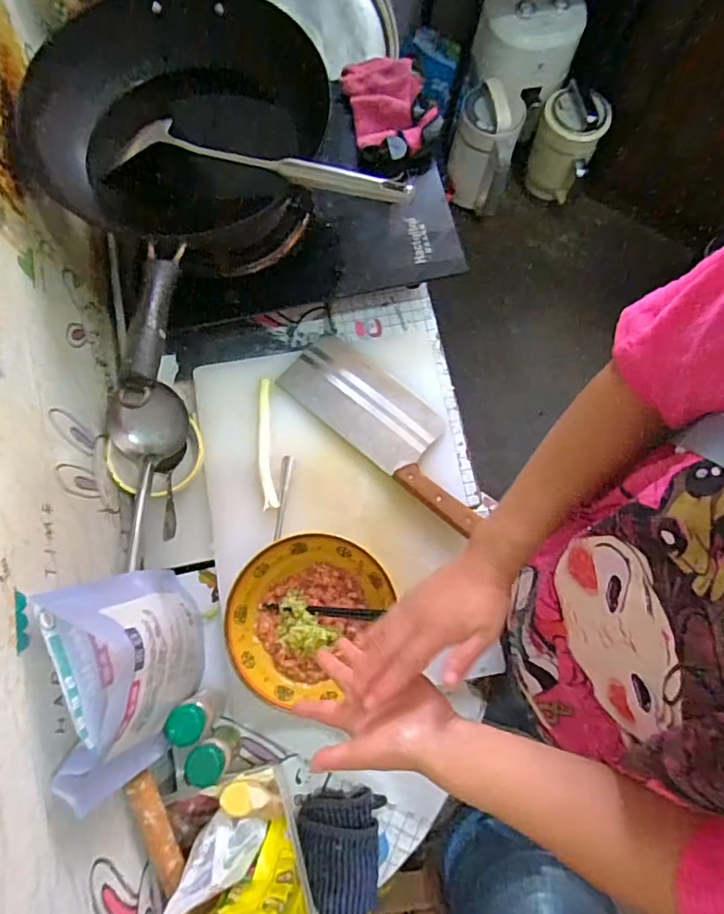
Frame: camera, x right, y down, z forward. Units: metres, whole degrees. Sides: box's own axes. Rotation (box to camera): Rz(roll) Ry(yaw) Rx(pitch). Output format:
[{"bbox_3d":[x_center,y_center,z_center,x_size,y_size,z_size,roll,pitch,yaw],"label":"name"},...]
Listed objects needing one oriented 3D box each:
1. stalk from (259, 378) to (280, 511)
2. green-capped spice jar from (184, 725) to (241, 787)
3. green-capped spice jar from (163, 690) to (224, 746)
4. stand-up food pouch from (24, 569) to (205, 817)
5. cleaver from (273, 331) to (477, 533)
[{"bbox_3d":[-0.121,-0.018,0.697,0.020,0.007,0.166,-6,75,-2],"label":"stalk"},{"bbox_3d":[-0.154,0.313,0.587,0.037,0.093,0.037,0,74,-1],"label":"green-capped spice jar"},{"bbox_3d":[-0.178,0.283,0.606,0.042,0.115,0.039,0,74,-1],"label":"green-capped spice jar"},{"bbox_3d":[-0.210,0.195,0.526,0.066,0.255,0.180,-17,75,-5],"label":"stand-up food pouch"},{"bbox_3d":[0.039,-0.043,0.709,0.308,0.027,0.107,39,78,10],"label":"cleaver"}]

